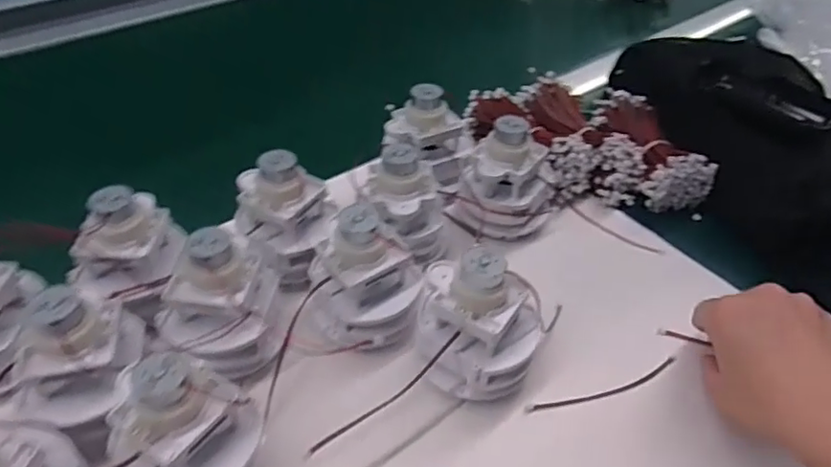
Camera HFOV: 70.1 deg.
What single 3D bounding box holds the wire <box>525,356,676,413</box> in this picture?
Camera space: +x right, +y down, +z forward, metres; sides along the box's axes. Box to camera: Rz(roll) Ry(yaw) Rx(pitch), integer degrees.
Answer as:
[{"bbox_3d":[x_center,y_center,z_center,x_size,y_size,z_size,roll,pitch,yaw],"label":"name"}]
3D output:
[{"bbox_3d":[0.115,0.093,0.357,0.103,0.004,0.010,-13,47,-16],"label":"wire"}]

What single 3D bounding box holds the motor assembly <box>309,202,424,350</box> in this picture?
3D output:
[{"bbox_3d":[-0.030,0.023,0.361,0.062,0.083,0.062,-13,47,-16],"label":"motor assembly"}]

